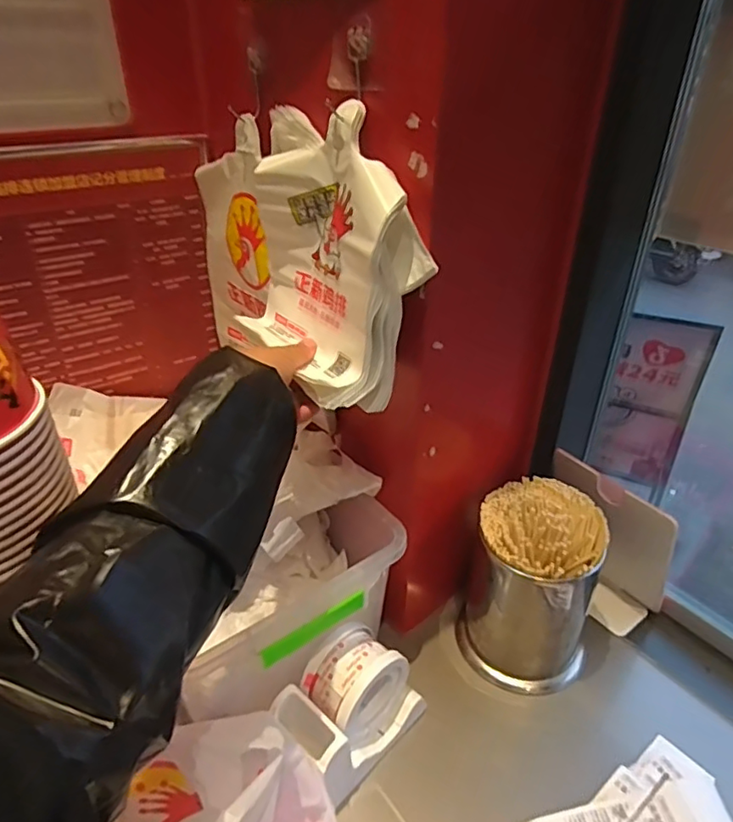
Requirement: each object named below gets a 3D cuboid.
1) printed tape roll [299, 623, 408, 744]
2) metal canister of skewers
[{"bbox_3d":[-0.011,0.273,0.563,0.064,0.097,0.088,25,40,33],"label":"printed tape roll"},{"bbox_3d":[0.183,0.196,0.633,0.127,0.210,0.116,14,35,21],"label":"metal canister of skewers"}]

